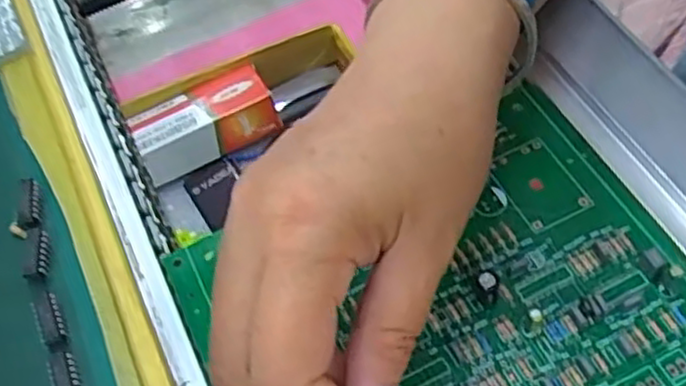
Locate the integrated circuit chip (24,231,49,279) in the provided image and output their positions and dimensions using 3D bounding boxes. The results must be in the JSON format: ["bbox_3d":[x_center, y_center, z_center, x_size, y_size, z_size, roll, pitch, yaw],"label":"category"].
[{"bbox_3d":[-0.113,0.023,0.271,0.008,0.004,0.020,-12,57,-3],"label":"integrated circuit chip"}]

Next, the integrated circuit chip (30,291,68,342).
[{"bbox_3d":[-0.103,0.043,0.255,0.008,0.004,0.020,-27,58,-10],"label":"integrated circuit chip"}]

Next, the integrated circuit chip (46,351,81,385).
[{"bbox_3d":[-0.092,0.062,0.243,0.009,0.004,0.020,-25,58,-8],"label":"integrated circuit chip"}]

